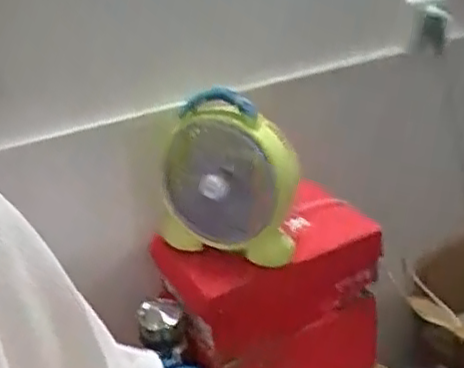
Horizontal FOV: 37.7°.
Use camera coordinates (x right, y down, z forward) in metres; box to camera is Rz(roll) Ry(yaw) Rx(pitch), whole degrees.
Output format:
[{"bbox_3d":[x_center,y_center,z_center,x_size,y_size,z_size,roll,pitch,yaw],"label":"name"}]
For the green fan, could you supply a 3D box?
[{"bbox_3d":[-0.009,-0.011,1.103,0.224,0.259,0.084,3,26,19],"label":"green fan"}]

